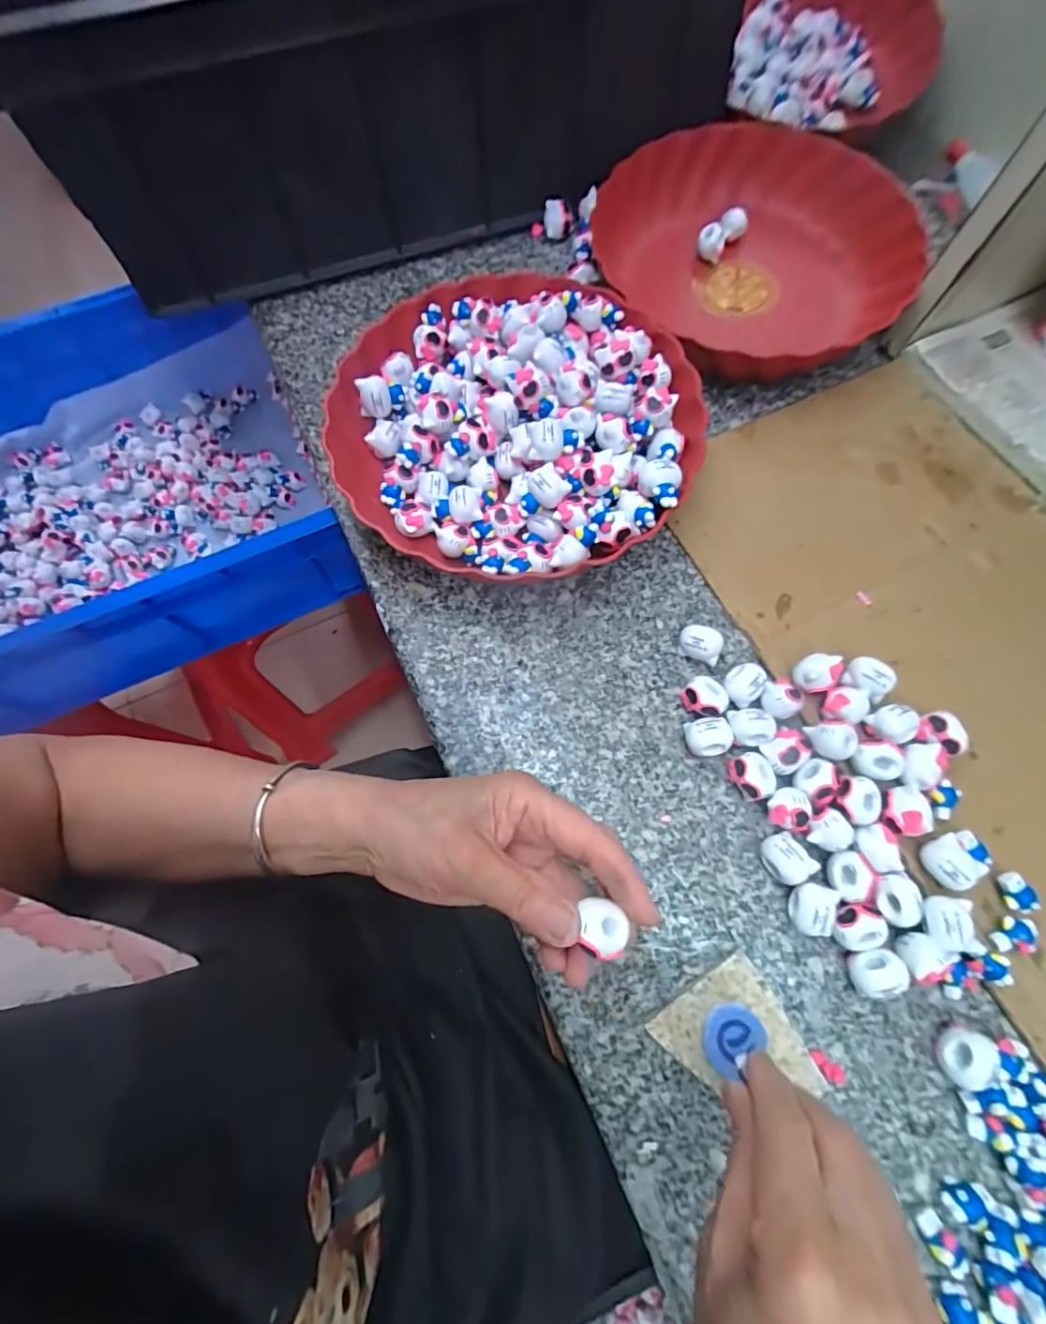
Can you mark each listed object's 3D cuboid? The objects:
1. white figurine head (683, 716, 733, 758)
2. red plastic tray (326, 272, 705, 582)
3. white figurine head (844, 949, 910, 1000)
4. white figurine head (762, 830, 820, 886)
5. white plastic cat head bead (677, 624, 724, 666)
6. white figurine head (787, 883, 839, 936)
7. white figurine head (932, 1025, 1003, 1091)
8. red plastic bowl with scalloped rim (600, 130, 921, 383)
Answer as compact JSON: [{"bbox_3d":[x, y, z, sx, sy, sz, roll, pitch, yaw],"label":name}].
[{"bbox_3d":[0.109,0.045,0.317,0.027,0.021,0.021,-16,72,-3],"label":"white figurine head"},{"bbox_3d":[-0.001,-0.158,0.368,0.228,0.057,0.213,31,75,11],"label":"red plastic tray"},{"bbox_3d":[0.180,0.159,0.275,0.024,0.021,0.020,-7,72,0],"label":"white figurine head"},{"bbox_3d":[0.141,0.108,0.293,0.022,0.022,0.025,-35,74,-9],"label":"white figurine head"},{"bbox_3d":[0.111,-0.011,0.336,0.025,0.021,0.020,23,74,9],"label":"white plastic cat head bead"},{"bbox_3d":[0.152,0.130,0.285,0.020,0.022,0.024,20,74,8],"label":"white figurine head"},{"bbox_3d":[0.216,0.194,0.265,0.022,0.018,0.026,18,73,8],"label":"white figurine head"},{"bbox_3d":[0.184,-0.334,0.426,0.198,0.049,0.205,-1,72,2],"label":"red plastic bowl with scalloped rim"}]

